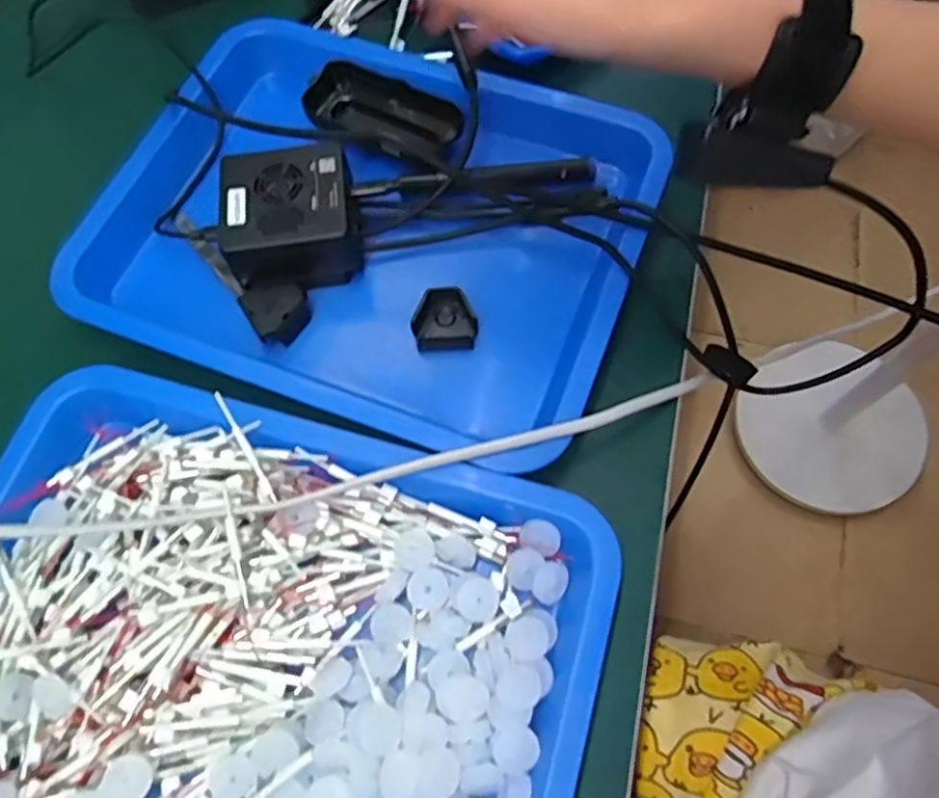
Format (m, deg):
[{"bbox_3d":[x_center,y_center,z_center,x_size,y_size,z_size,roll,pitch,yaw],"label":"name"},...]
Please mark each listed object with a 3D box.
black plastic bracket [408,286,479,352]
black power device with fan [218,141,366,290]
[{"bbox_3d":[-0.016,-0.049,0.427,0.039,0.012,0.039,-2,67,1],"label":"black plastic bracket"},{"bbox_3d":[-0.110,-0.114,0.431,0.077,0.036,0.073,-6,67,-1],"label":"black power device with fan"}]

